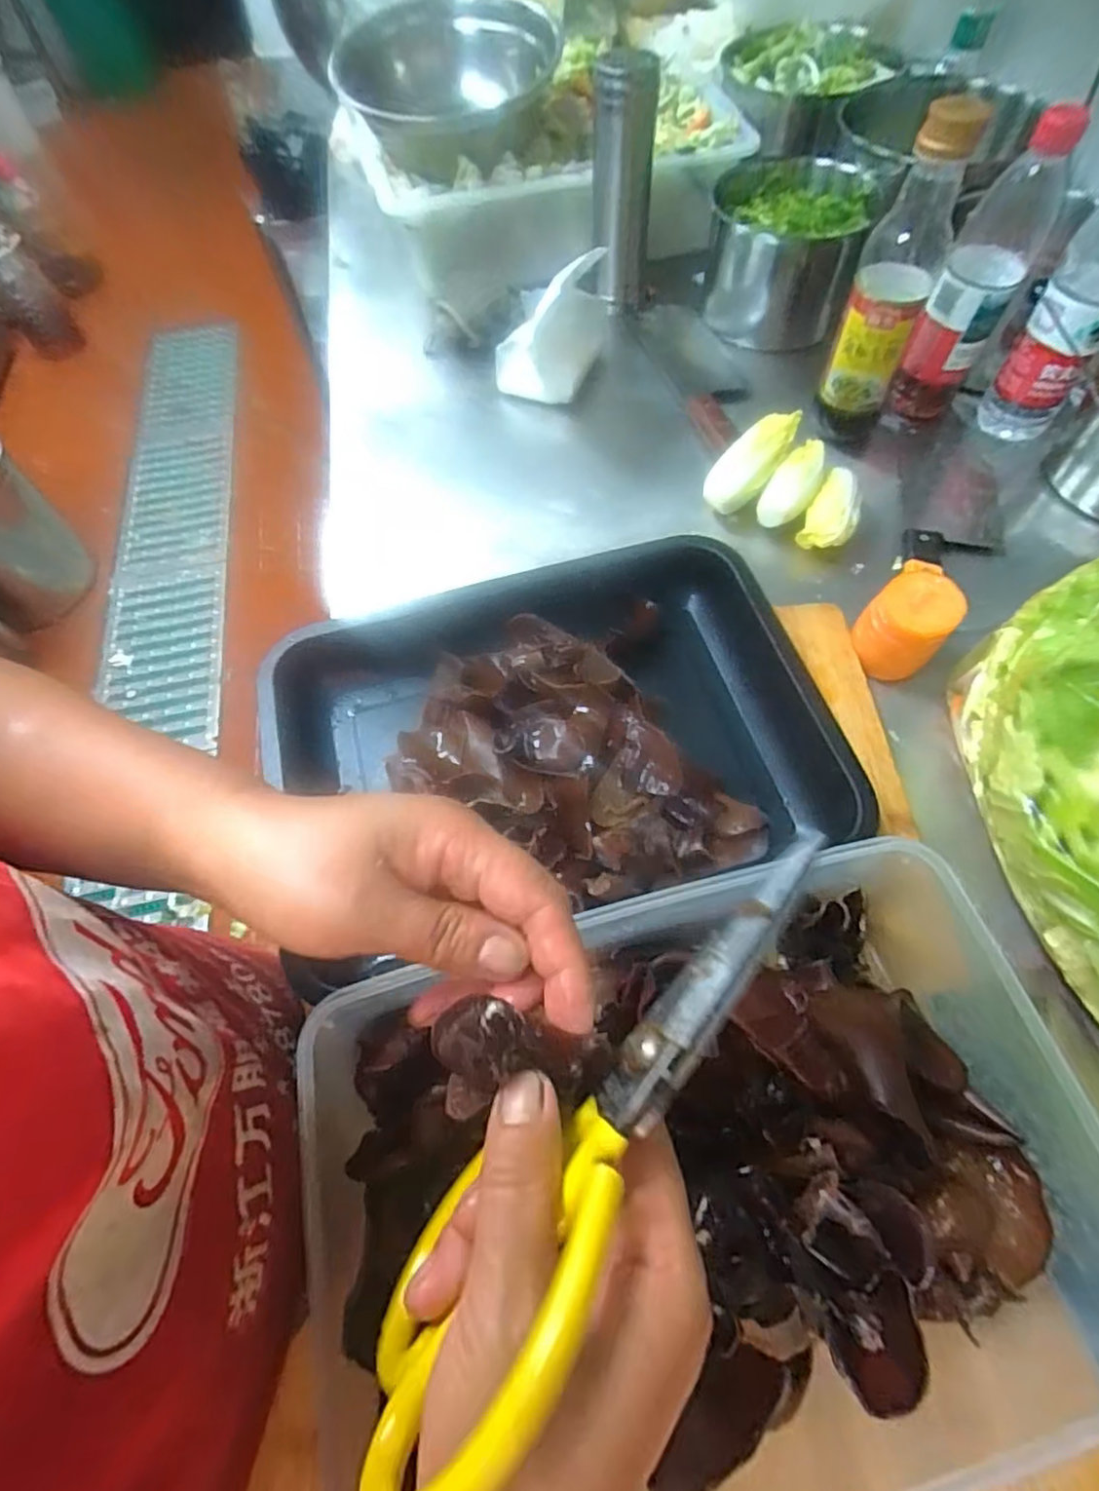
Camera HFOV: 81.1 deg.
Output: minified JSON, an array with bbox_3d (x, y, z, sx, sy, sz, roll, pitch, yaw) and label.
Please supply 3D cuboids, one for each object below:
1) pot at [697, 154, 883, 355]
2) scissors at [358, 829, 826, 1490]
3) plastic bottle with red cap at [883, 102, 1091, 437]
[{"bbox_3d":[0.265,-0.560,0.735,0.168,0.110,0.173,14,64,10],"label":"pot"},{"bbox_3d":[0.021,0.108,0.183,0.204,0.066,0.015,-46,110,-10],"label":"scissors"},{"bbox_3d":[0.383,-0.402,0.592,0.066,0.244,0.064,28,67,16],"label":"plastic bottle with red cap"}]

